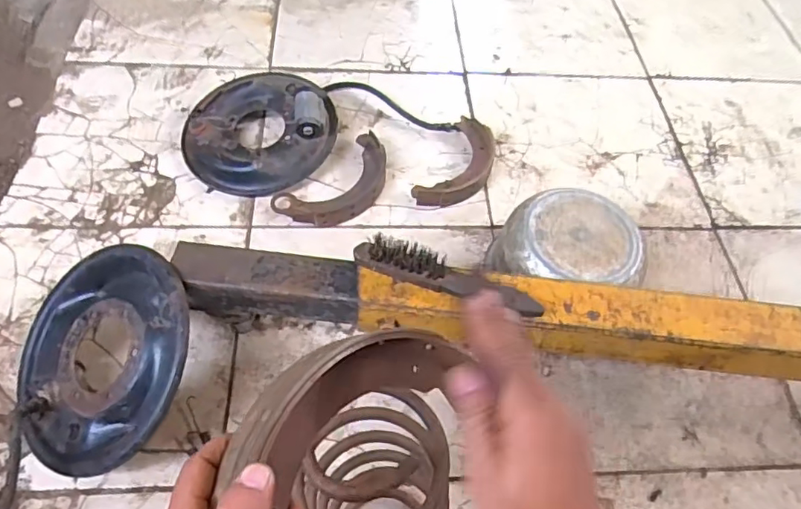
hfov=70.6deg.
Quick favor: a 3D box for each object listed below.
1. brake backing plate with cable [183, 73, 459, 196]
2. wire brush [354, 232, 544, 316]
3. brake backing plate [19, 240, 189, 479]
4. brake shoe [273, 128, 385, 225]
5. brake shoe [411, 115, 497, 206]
[{"bbox_3d":[-0.158,-0.258,1.029,0.467,0.080,0.250,-21,61,-17],"label":"brake backing plate with cable"},{"bbox_3d":[0.058,0.026,0.673,0.227,0.034,0.036,19,58,2],"label":"wire brush"},{"bbox_3d":[-0.357,0.119,0.689,0.265,0.036,0.273,-8,70,22],"label":"brake backing plate"},{"bbox_3d":[-0.102,-0.117,0.970,0.217,0.032,0.116,-38,67,-24],"label":"brake shoe"},{"bbox_3d":[0.110,-0.162,1.014,0.103,0.037,0.219,27,60,13],"label":"brake shoe"}]

